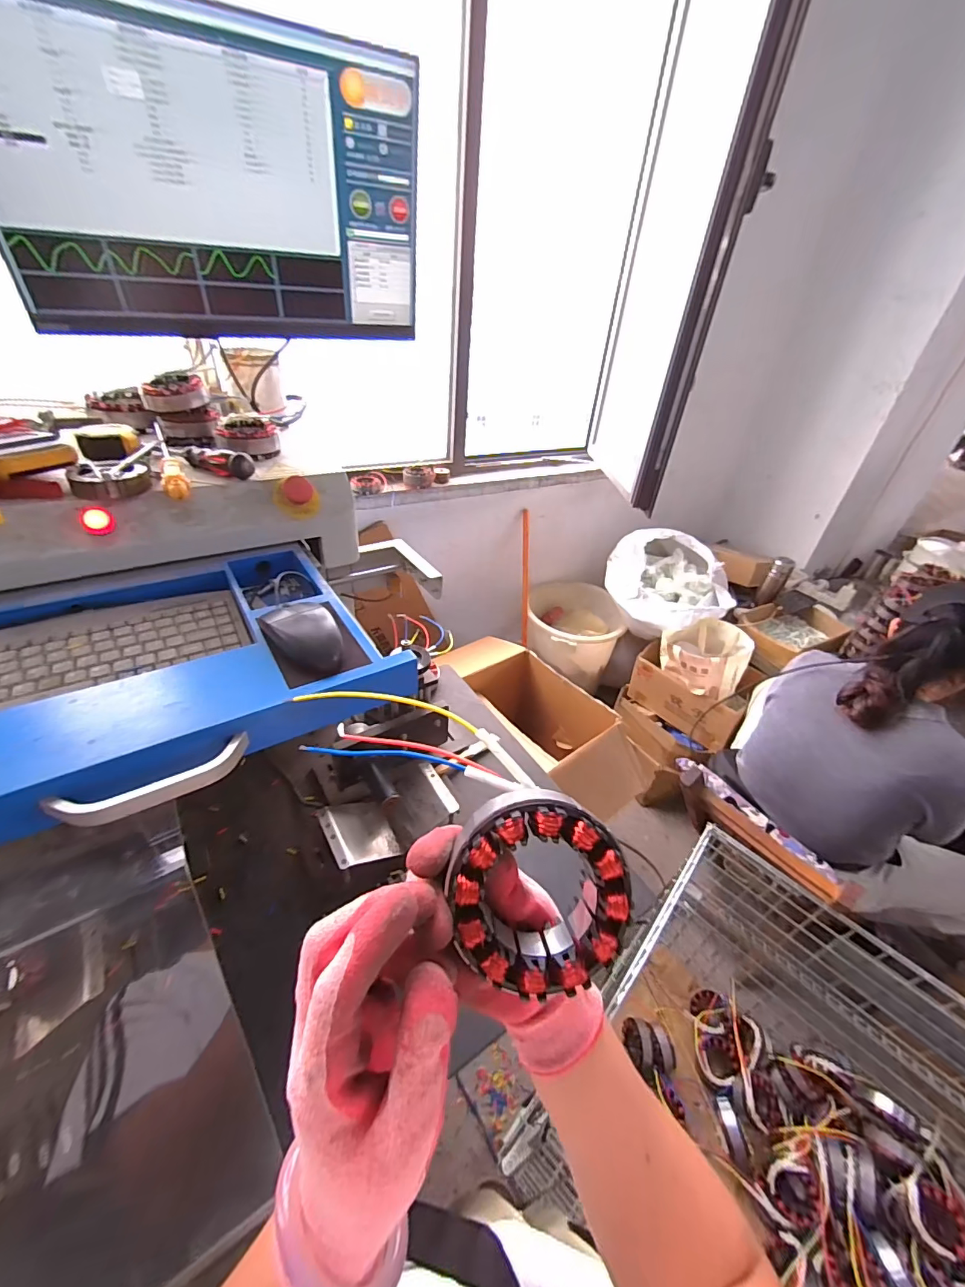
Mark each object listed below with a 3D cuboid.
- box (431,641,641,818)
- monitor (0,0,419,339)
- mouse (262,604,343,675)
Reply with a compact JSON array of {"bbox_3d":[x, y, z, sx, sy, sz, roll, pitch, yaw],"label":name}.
[{"bbox_3d":[0.157,0.255,1.483,0.289,0.287,0.669,-23,46,-32],"label":"box"},{"bbox_3d":[-0.309,-0.540,0.572,0.477,0.278,0.056,-15,42,-25],"label":"monitor"},{"bbox_3d":[-0.177,-0.009,0.476,0.059,0.032,0.096,-26,48,-34],"label":"mouse"}]

